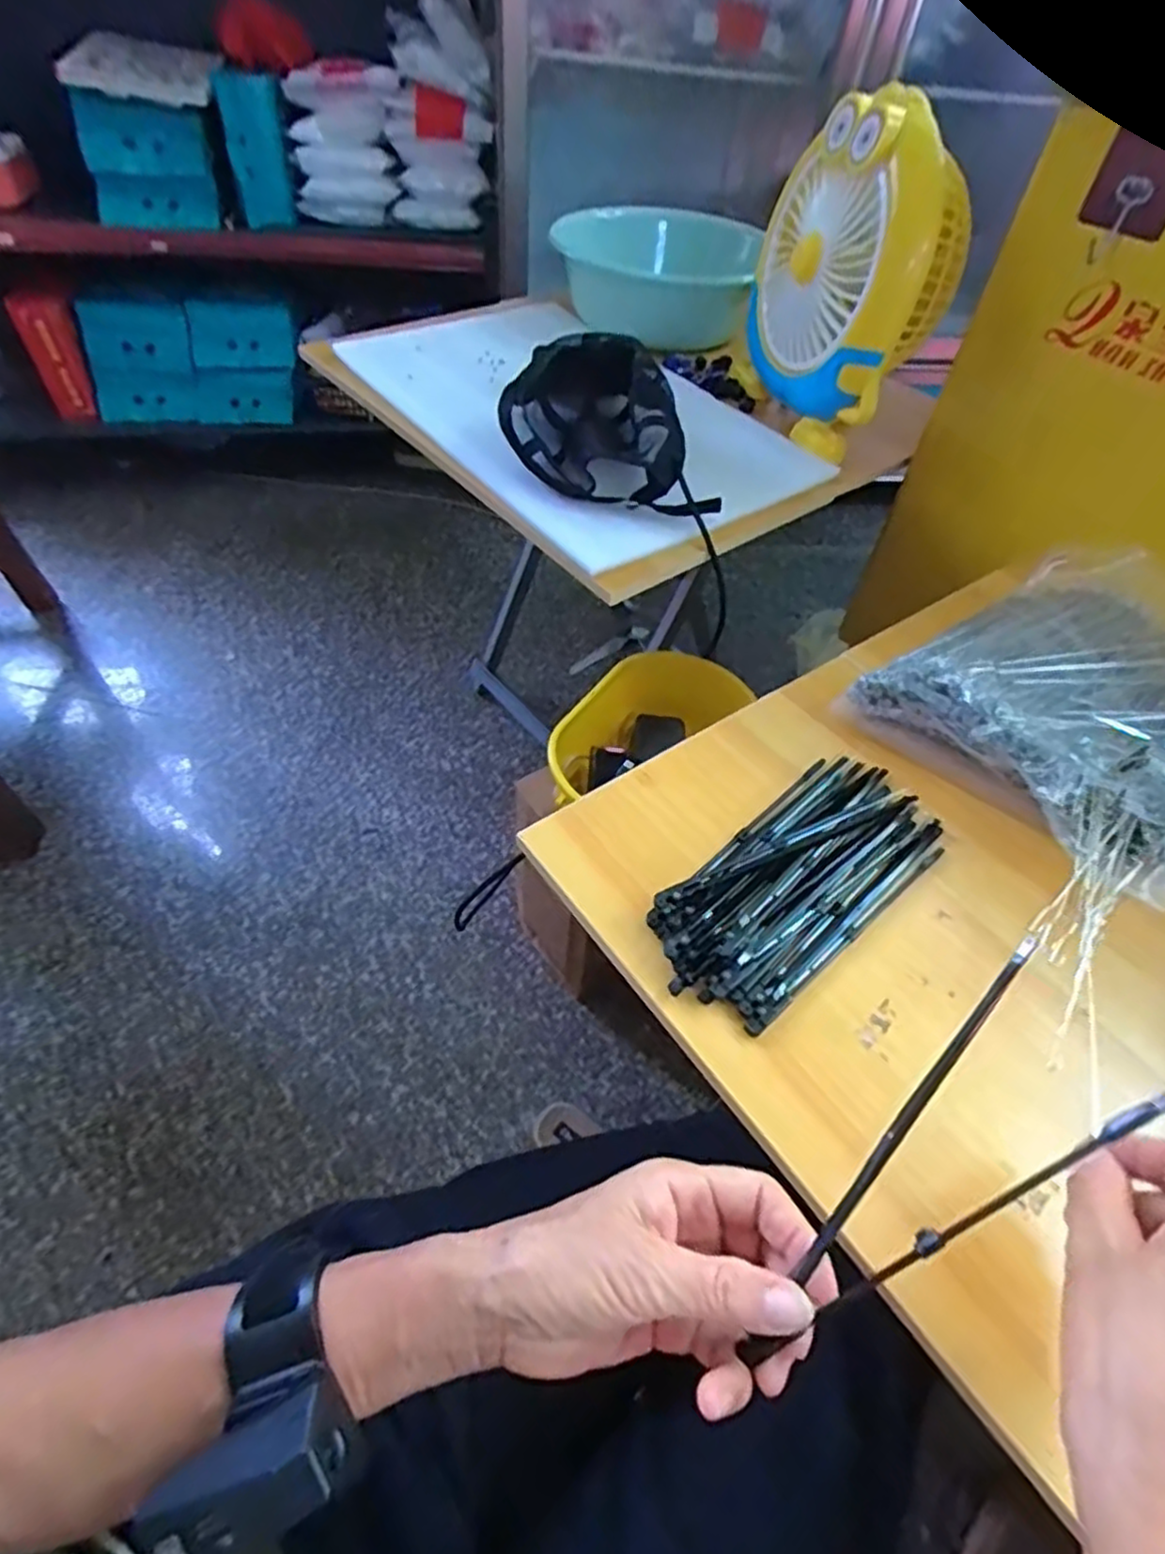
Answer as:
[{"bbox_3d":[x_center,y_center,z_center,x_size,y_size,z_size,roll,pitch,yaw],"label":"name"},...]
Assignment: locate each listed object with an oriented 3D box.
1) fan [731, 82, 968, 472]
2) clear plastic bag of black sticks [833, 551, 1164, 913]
[{"bbox_3d":[0.274,-0.495,0.702,0.121,0.251,0.220,-7,52,-10],"label":"fan"},{"bbox_3d":[0.344,-0.054,0.471,0.262,0.070,0.204,-28,58,-24],"label":"clear plastic bag of black sticks"}]

